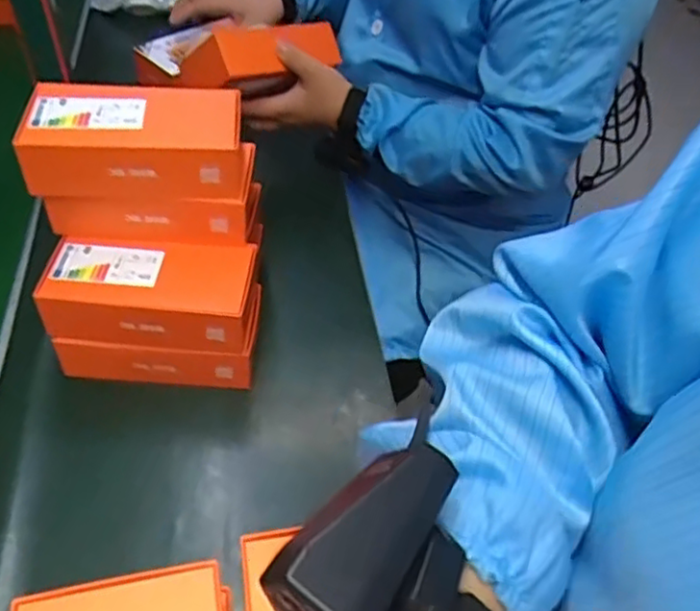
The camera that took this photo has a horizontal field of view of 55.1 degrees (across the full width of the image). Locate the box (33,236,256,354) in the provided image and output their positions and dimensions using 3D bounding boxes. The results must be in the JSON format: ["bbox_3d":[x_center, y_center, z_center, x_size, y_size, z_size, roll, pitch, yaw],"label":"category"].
[{"bbox_3d":[-0.190,-0.015,0.649,0.187,0.057,0.099,1,49,-2],"label":"box"}]

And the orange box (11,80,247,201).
[{"bbox_3d":[-0.192,-0.152,0.621,0.193,0.066,0.094,-1,49,-4],"label":"orange box"}]

